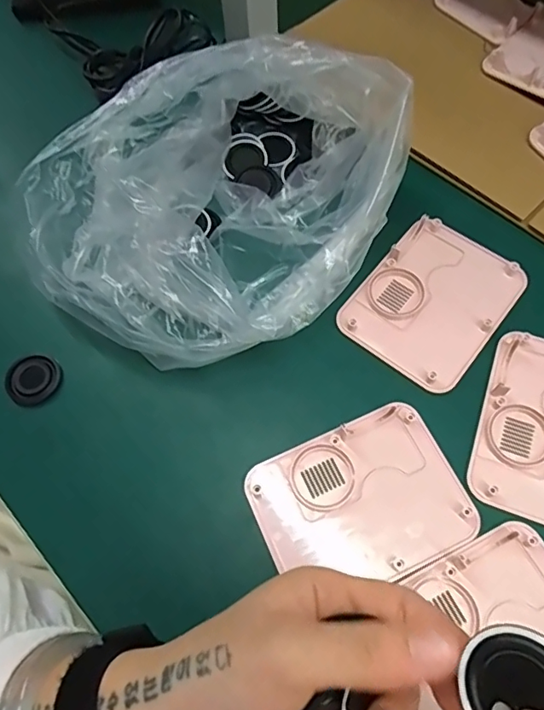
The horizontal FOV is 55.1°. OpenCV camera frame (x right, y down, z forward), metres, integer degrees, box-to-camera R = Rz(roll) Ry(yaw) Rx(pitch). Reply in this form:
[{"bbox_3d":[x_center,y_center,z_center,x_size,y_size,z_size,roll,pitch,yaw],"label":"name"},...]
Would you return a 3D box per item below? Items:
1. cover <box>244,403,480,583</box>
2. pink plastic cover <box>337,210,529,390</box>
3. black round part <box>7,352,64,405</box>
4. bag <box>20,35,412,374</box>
[{"bbox_3d":[0.055,0.093,0.329,0.124,0.010,0.094,-22,66,-7],"label":"cover"},{"bbox_3d":[0.119,-0.041,0.385,0.096,0.010,0.122,36,72,18],"label":"pink plastic cover"},{"bbox_3d":[-0.171,0.018,0.376,0.033,0.009,0.038,40,73,19],"label":"black round part"},{"bbox_3d":[-0.043,-0.115,0.370,0.262,0.108,0.220,-28,67,-10],"label":"bag"}]

